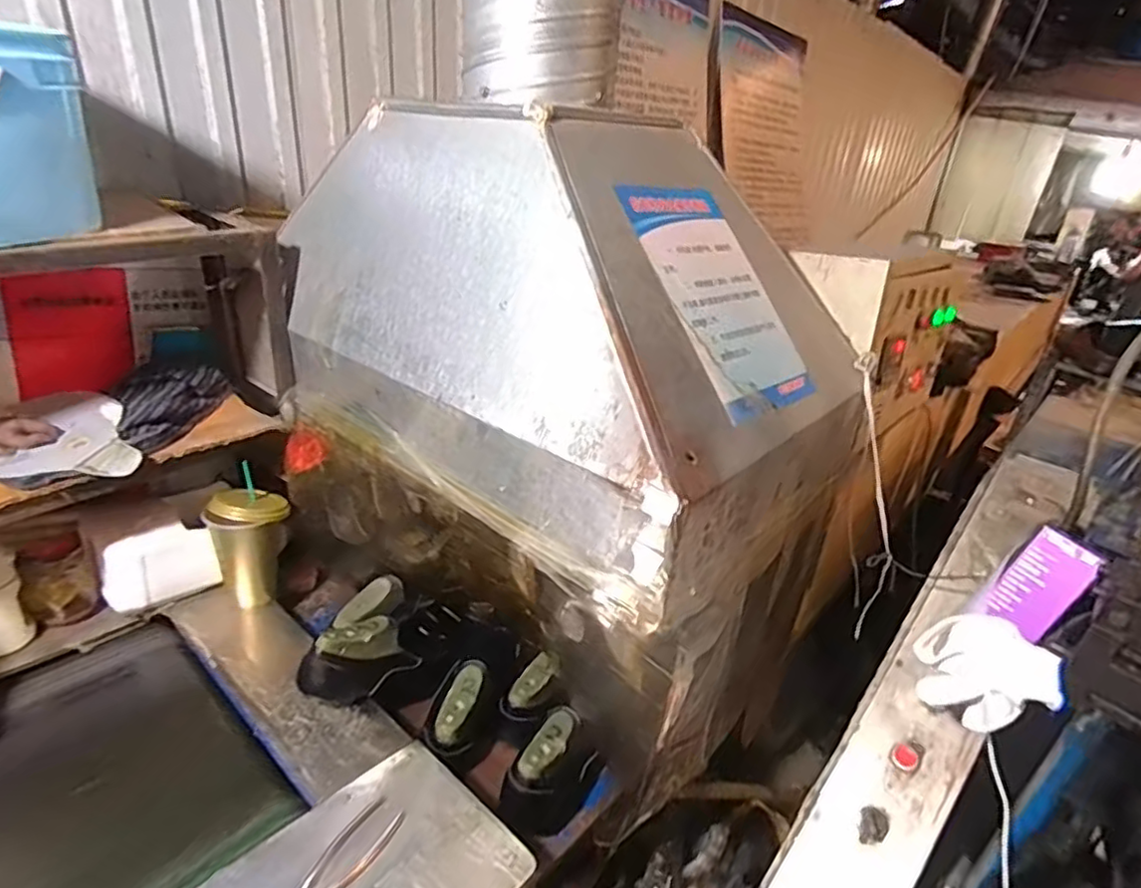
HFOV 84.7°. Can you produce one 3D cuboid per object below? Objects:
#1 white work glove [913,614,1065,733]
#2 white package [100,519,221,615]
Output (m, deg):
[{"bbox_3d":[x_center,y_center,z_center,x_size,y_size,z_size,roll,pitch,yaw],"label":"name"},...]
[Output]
[{"bbox_3d":[0.438,0.246,0.662,0.042,0.116,0.124,-9,29,-28],"label":"white work glove"},{"bbox_3d":[-0.625,0.187,0.957,0.147,0.110,0.034,-16,33,-37],"label":"white package"}]

